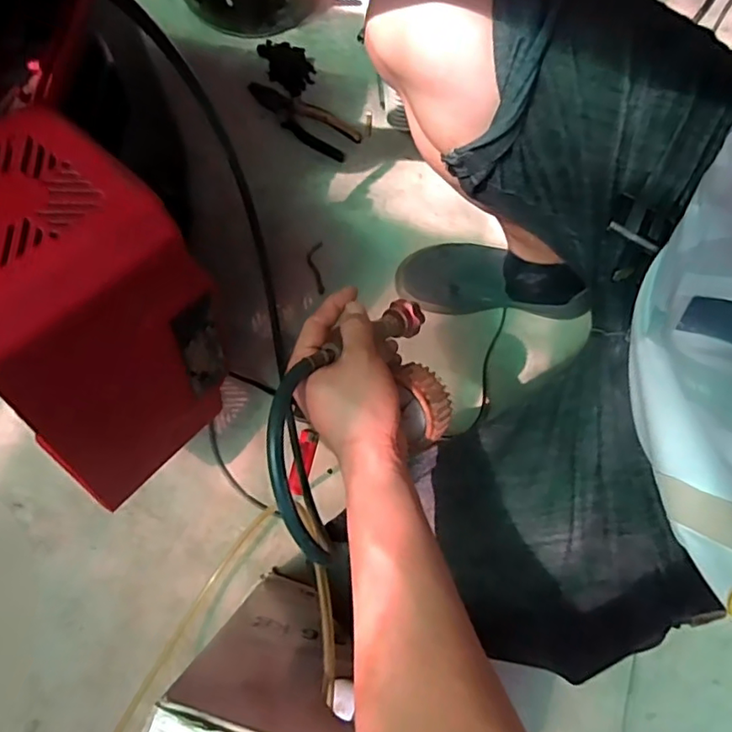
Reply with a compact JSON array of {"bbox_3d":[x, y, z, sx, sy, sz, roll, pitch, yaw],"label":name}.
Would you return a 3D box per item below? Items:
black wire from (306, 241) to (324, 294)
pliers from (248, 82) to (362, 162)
[{"bbox_3d":[-0.075,-0.146,0.834,0.023,0.007,0.079,-3,75,-2],"label":"black wire"},{"bbox_3d":[-0.102,-0.389,0.890,0.182,0.026,0.062,31,76,7],"label":"pliers"}]

